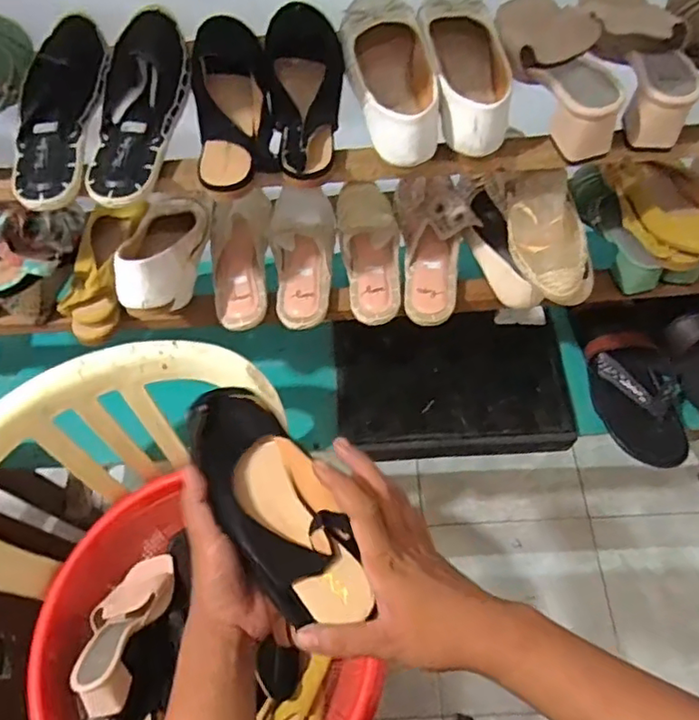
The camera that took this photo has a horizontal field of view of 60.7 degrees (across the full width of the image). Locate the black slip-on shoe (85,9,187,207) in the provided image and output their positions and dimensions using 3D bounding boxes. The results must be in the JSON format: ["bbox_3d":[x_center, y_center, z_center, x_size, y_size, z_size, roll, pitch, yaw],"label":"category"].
[{"bbox_3d":[-0.214,-0.261,0.602,0.083,0.060,0.227,0,62,3],"label":"black slip-on shoe"}]

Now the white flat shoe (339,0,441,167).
[{"bbox_3d":[0.043,-0.294,0.621,0.085,0.061,0.233,-10,62,-2],"label":"white flat shoe"}]

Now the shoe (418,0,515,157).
[{"bbox_3d":[0.122,-0.307,0.615,0.083,0.050,0.229,-7,62,0],"label":"shoe"}]

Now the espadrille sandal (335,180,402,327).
[{"bbox_3d":[0.027,-0.160,0.798,0.081,0.049,0.230,-8,62,-1],"label":"espadrille sandal"}]

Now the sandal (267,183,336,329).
[{"bbox_3d":[-0.061,-0.145,0.796,0.087,0.049,0.210,-6,62,0],"label":"sandal"}]

